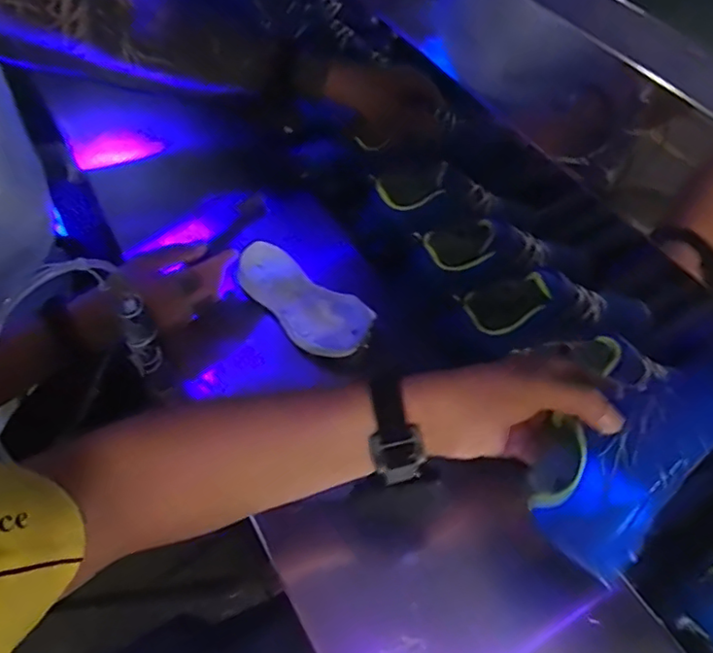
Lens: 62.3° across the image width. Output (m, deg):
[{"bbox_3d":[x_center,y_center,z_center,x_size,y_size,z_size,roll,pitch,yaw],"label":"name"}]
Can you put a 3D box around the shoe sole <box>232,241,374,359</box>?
[{"bbox_3d":[-0.060,-0.029,0.632,0.182,0.034,0.066,37,65,24],"label":"shoe sole"}]

